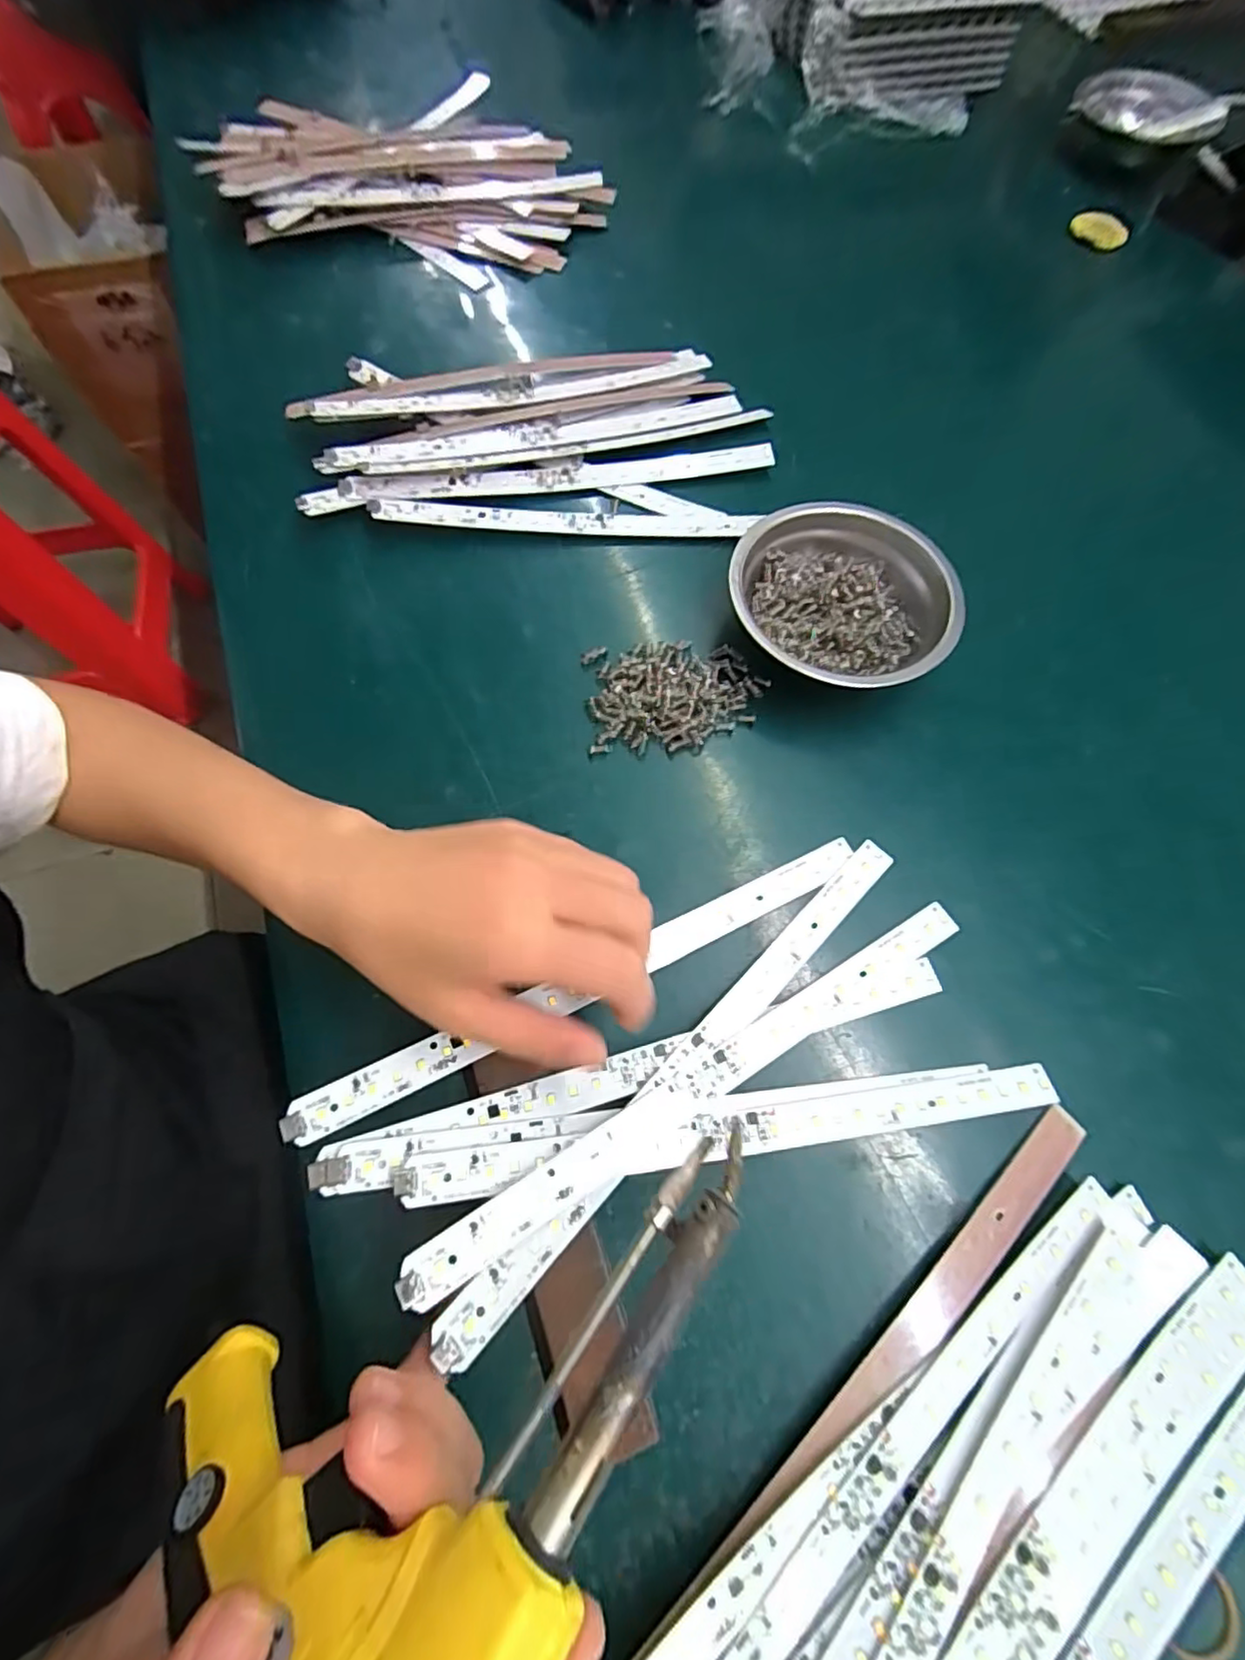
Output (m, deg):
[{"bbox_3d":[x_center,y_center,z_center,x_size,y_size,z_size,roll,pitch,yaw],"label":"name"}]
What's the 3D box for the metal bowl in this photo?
[{"bbox_3d":[0.123,-0.128,0.357,0.122,0.039,0.122,1,68,-2],"label":"metal bowl"}]

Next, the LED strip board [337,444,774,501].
[{"bbox_3d":[-0.039,-0.236,0.411,0.280,0.009,0.017,-9,69,-6],"label":"LED strip board"}]

